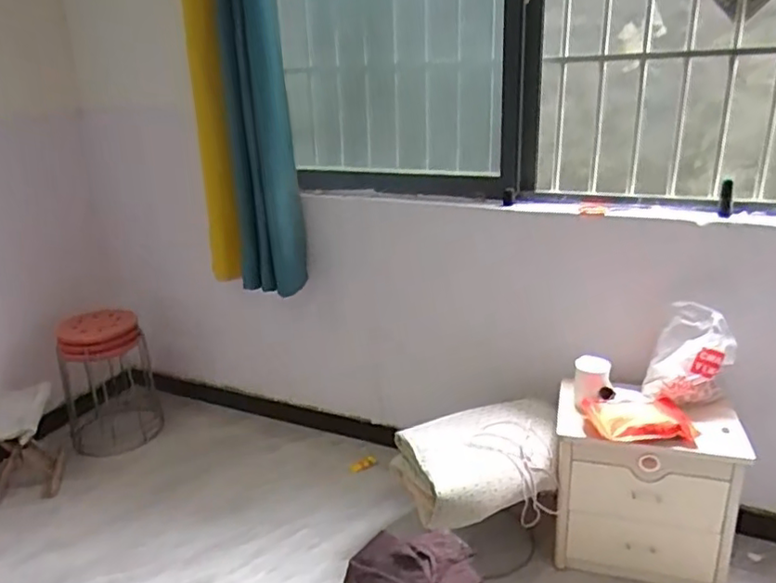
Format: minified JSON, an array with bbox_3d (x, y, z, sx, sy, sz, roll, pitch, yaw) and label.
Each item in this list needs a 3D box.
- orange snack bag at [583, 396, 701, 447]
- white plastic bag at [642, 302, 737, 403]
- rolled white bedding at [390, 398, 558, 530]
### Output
[{"bbox_3d":[0.659,0.339,1.620,0.273,0.066,0.137,1,23,10],"label":"orange snack bag"},{"bbox_3d":[0.765,0.166,1.548,0.181,0.224,0.155,11,26,29],"label":"white plastic bag"},{"bbox_3d":[0.271,0.457,1.697,0.457,0.142,0.307,-9,24,-15],"label":"rolled white bedding"}]

